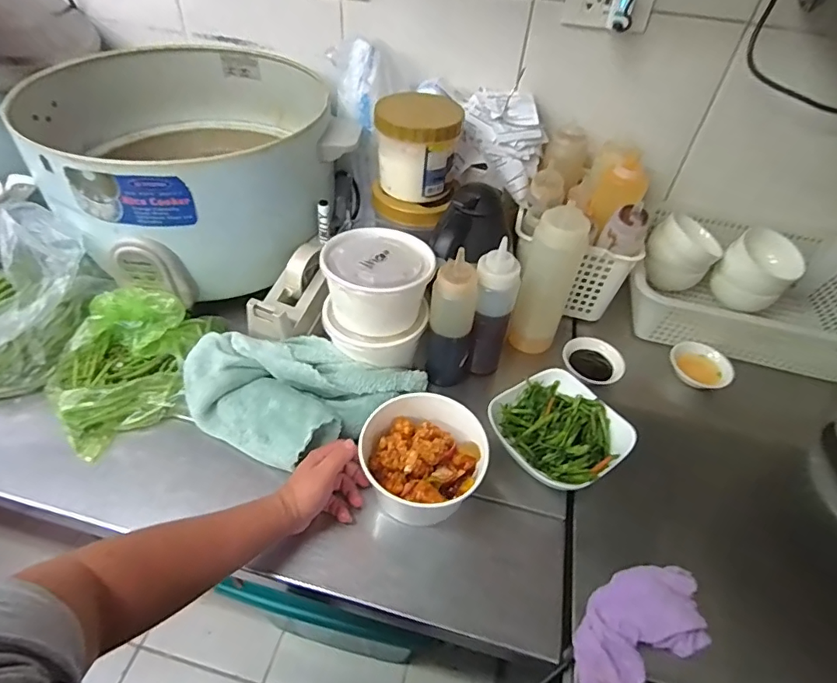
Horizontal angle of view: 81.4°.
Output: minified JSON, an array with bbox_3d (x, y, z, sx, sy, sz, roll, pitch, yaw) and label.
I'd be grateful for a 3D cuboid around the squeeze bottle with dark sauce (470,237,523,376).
[{"bbox_3d":[0.098,-0.038,0.650,0.050,0.190,0.049,3,47,-2],"label":"squeeze bottle with dark sauce"}]

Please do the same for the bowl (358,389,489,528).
[{"bbox_3d":[0.006,0.135,0.555,0.132,0.083,0.122,2,47,-2],"label":"bowl"}]

